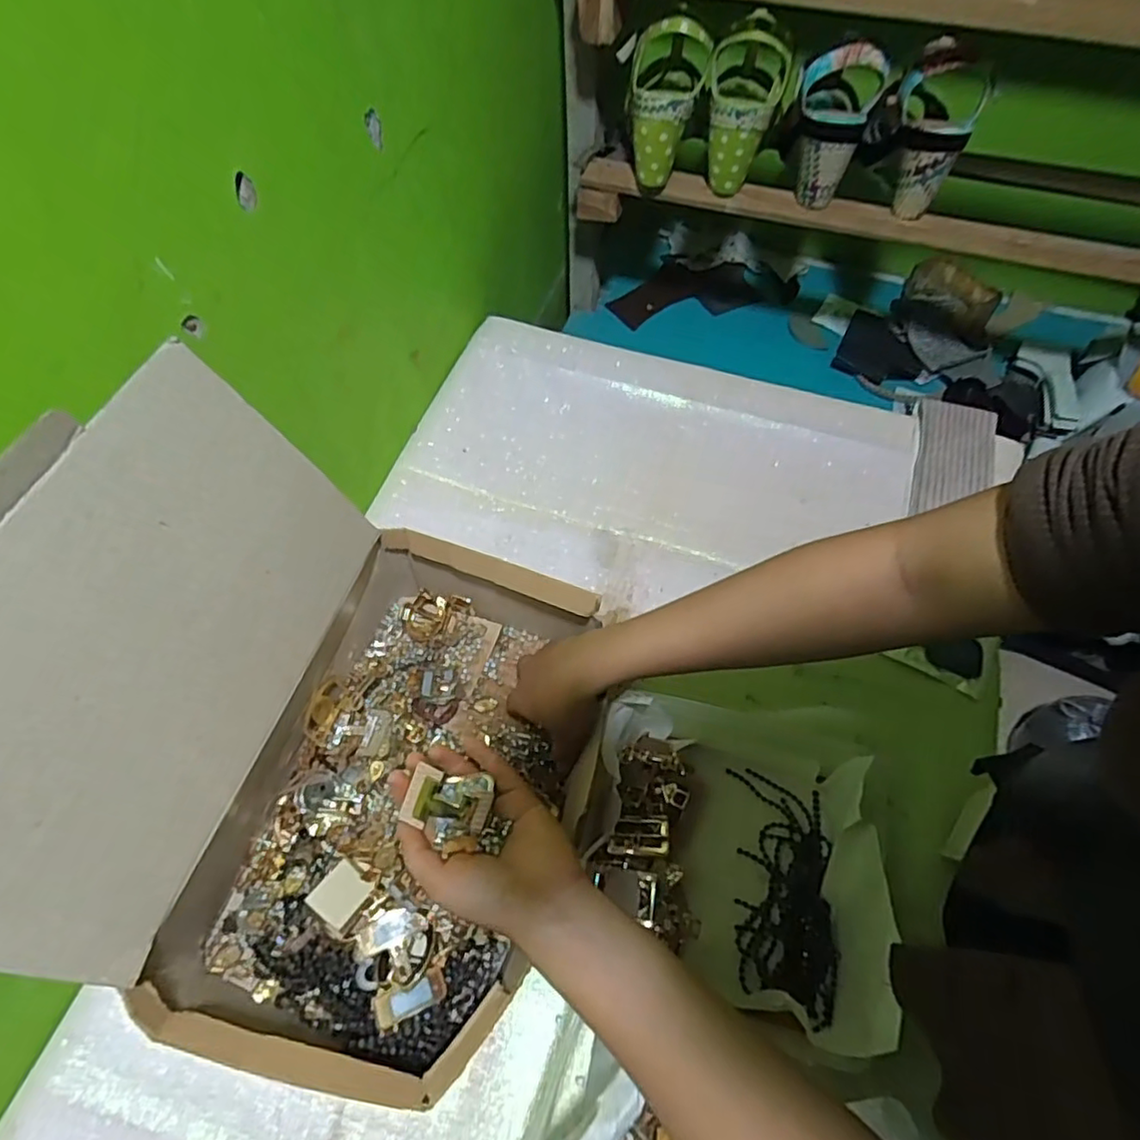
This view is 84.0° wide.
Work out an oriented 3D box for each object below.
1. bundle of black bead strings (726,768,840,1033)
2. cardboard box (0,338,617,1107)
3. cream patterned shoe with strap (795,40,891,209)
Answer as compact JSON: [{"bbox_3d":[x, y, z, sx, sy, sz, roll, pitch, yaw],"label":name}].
[{"bbox_3d":[0.159,0.233,0.468,0.065,0.030,0.156,7,60,4],"label":"bundle of black bead strings"},{"bbox_3d":[-0.151,0.097,0.383,0.281,0.272,0.322,17,62,7],"label":"cardboard box"},{"bbox_3d":[0.266,-0.458,0.651,0.073,0.139,0.068,20,61,11],"label":"cream patterned shoe with strap"}]

